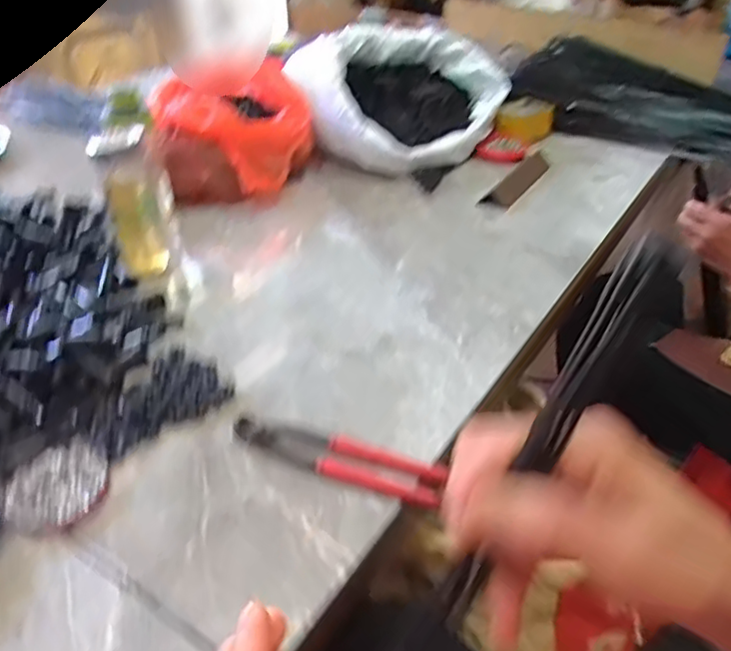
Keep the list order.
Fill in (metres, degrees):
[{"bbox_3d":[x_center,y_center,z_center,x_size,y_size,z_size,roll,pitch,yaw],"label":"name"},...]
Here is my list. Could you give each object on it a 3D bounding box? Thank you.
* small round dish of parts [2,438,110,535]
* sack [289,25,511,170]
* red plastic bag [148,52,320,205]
[{"bbox_3d":[-0.262,0.138,0.541,0.078,0.019,0.086,-11,38,-15],"label":"small round dish of parts"},{"bbox_3d":[0.058,-0.421,1.168,0.286,0.201,0.341,28,45,32],"label":"sack"},{"bbox_3d":[-0.210,-0.307,1.053,0.245,0.166,0.275,-8,38,-11],"label":"red plastic bag"}]

